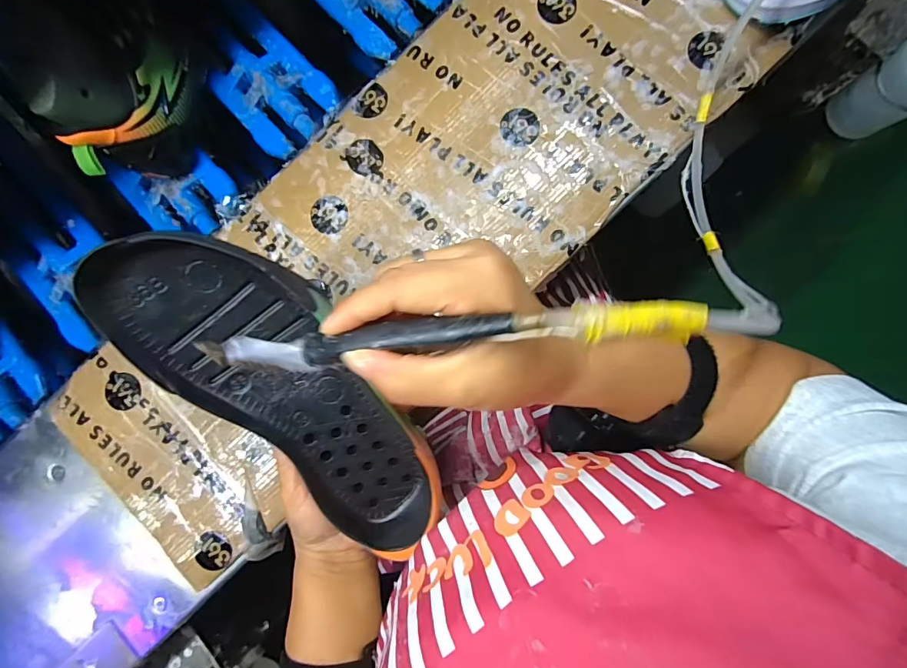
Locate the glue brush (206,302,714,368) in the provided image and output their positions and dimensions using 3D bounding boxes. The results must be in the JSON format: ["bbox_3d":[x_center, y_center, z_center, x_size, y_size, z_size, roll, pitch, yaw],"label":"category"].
[{"bbox_3d":[-0.013,0.002,0.180,0.211,0.023,0.015,-5,87,18],"label":"glue brush"}]

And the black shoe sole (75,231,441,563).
[{"bbox_3d":[-0.095,0.041,0.277,0.097,0.033,0.252,-40,107,2],"label":"black shoe sole"}]

